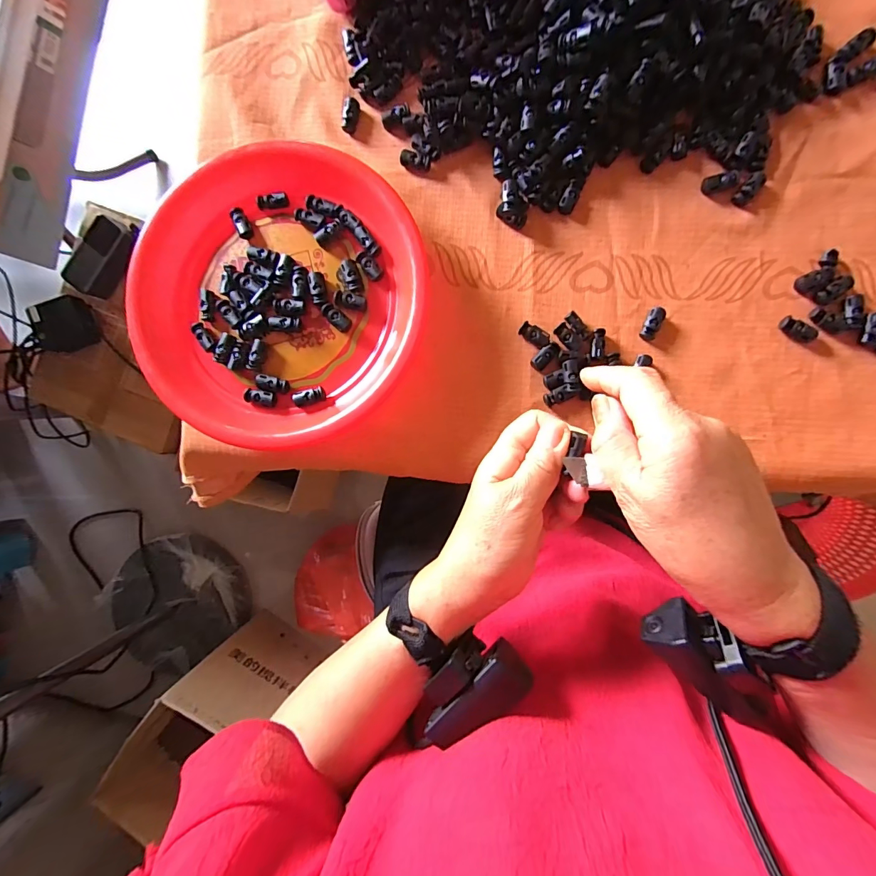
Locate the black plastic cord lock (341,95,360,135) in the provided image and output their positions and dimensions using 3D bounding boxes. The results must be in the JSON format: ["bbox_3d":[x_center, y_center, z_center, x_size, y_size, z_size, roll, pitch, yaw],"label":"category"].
[{"bbox_3d":[-0.081,-0.300,0.381,0.014,0.007,0.032,5,91,4],"label":"black plastic cord lock"}]

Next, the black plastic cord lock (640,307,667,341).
[{"bbox_3d":[0.186,-0.099,0.357,0.014,0.009,0.028,24,92,3],"label":"black plastic cord lock"}]

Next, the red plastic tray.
[{"bbox_3d":[-0.136,-0.123,0.366,0.257,0.034,0.257,19,91,3],"label":"red plastic tray"}]

